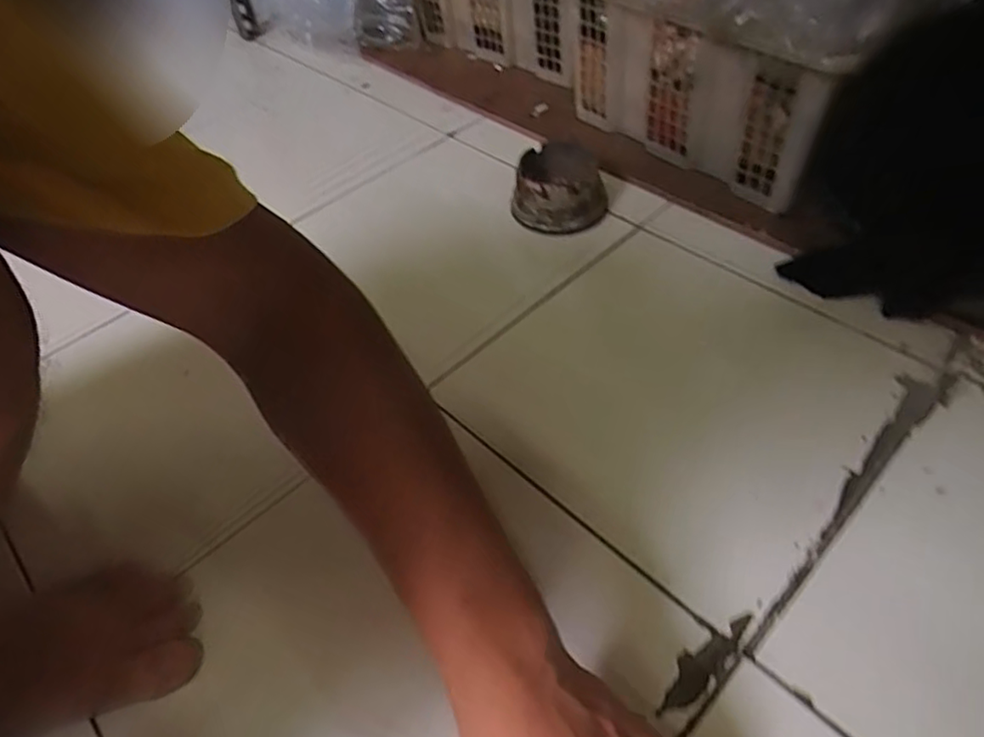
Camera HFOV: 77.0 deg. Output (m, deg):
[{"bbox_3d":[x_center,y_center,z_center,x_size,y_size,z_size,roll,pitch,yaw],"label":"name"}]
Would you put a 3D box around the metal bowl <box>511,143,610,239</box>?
[{"bbox_3d":[0.073,-0.199,0.672,0.103,0.054,0.109,7,49,11],"label":"metal bowl"}]

